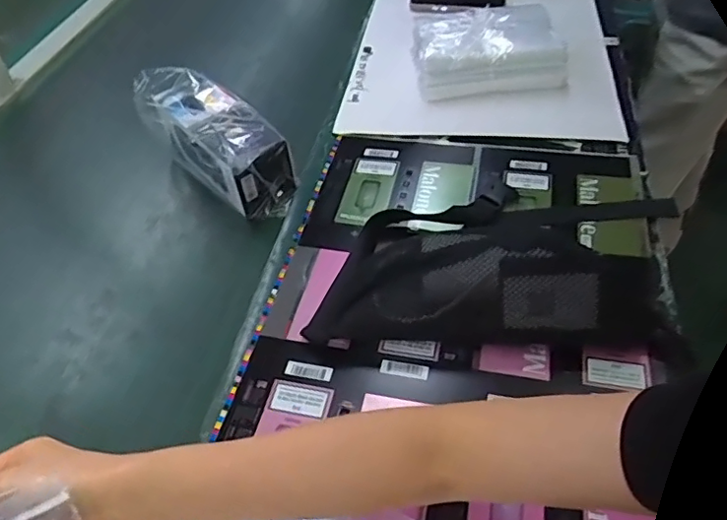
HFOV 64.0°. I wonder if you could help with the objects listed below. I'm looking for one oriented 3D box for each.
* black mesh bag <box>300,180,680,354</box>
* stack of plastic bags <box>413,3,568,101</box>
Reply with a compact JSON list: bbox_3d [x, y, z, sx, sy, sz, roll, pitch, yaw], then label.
[{"bbox_3d":[0.134,-0.015,0.564,0.346,0.070,0.204,1,48,4],"label":"black mesh bag"},{"bbox_3d":[0.168,-0.287,0.789,0.197,0.062,0.144,0,48,3],"label":"stack of plastic bags"}]

